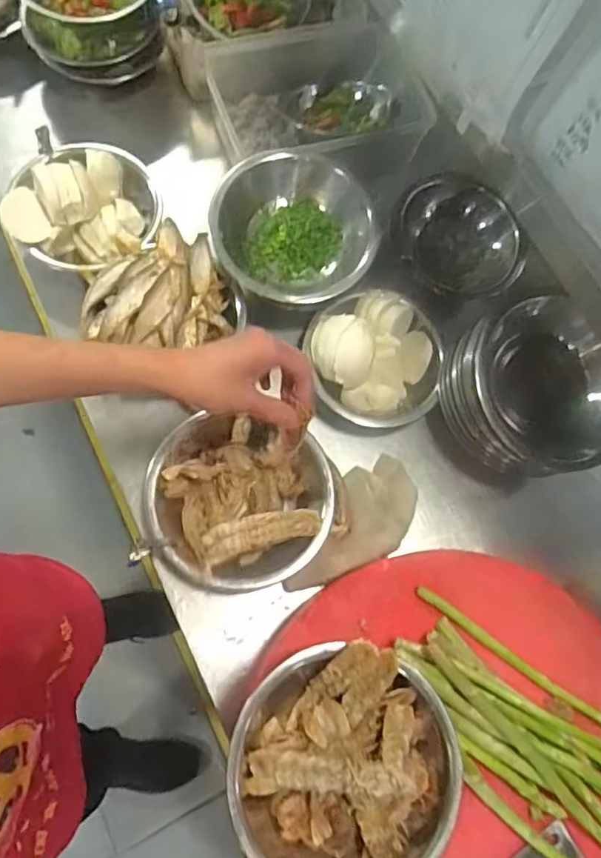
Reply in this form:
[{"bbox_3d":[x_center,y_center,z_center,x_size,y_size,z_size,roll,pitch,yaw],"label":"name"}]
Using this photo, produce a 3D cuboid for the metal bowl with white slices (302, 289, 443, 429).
[{"bbox_3d":[0.098,-0.096,0.744,0.171,0.085,0.176,4,73,-5],"label":"metal bowl with white slices"}]

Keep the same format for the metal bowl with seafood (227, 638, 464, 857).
[{"bbox_3d":[0.042,0.314,0.536,0.202,0.087,0.202,2,73,-6],"label":"metal bowl with seafood"}]

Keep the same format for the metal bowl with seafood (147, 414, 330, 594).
[{"bbox_3d":[-0.075,0.090,0.679,0.212,0.063,0.187,17,75,3],"label":"metal bowl with seafood"}]

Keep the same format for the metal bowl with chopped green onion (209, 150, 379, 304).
[{"bbox_3d":[-0.013,-0.259,0.758,0.191,0.084,0.208,2,73,-6],"label":"metal bowl with chopped green onion"}]

